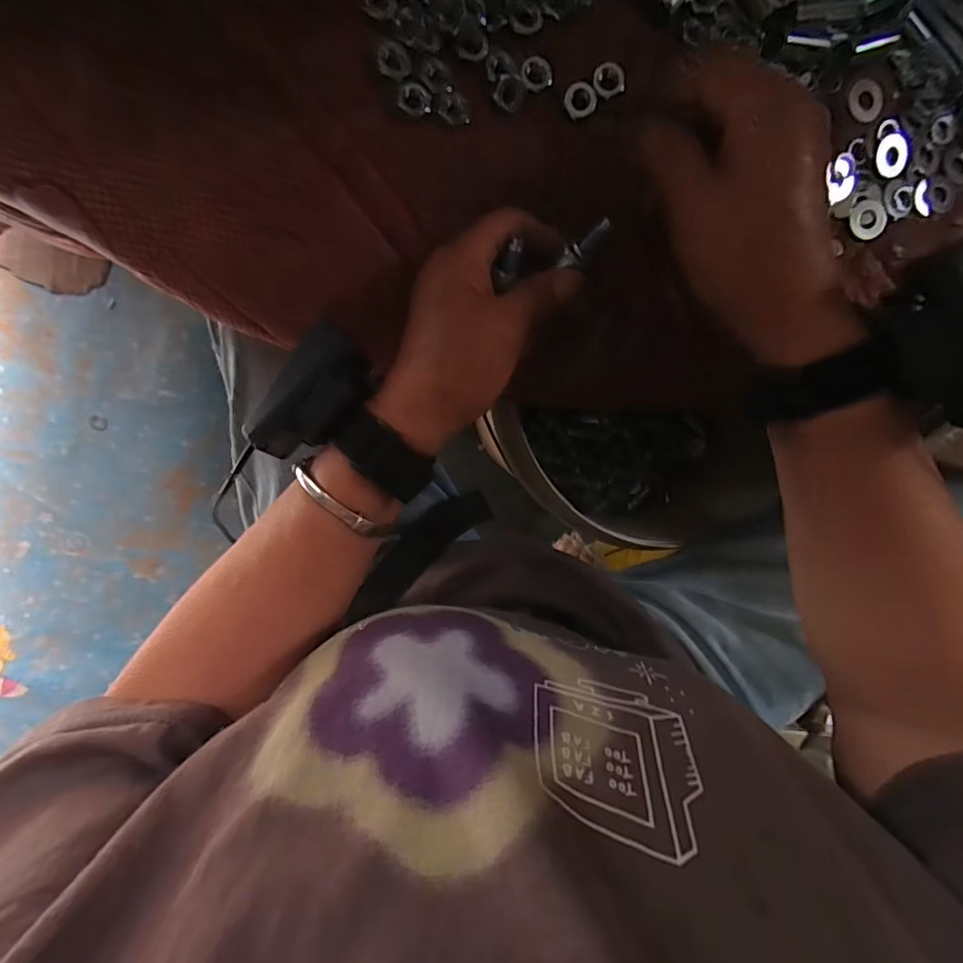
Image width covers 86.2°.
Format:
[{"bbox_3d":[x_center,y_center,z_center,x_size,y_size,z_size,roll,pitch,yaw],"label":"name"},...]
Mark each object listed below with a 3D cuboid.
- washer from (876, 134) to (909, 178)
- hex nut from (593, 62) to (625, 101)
[{"bbox_3d":[0.235,-0.187,0.294,0.021,0.004,0.022,-1,102,-6],"label":"washer"},{"bbox_3d":[0.064,-0.204,0.261,0.016,0.004,0.016,-31,99,-4],"label":"hex nut"}]

